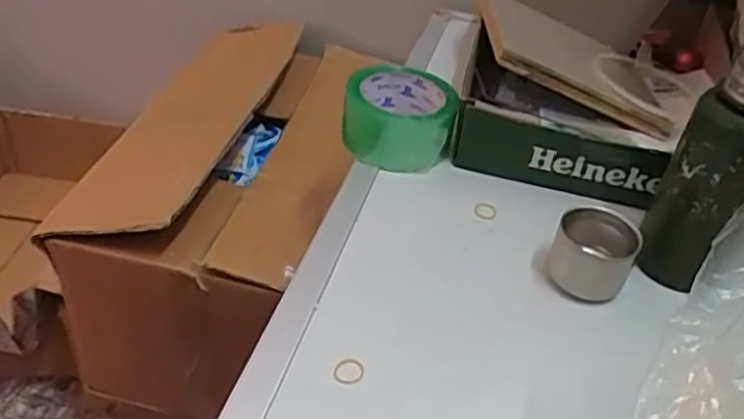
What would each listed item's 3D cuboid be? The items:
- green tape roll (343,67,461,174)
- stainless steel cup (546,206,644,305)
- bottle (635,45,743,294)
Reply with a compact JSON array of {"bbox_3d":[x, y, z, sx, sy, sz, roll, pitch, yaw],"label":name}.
[{"bbox_3d":[0.026,-0.084,0.632,0.101,0.061,0.081,14,39,10],"label":"green tape roll"},{"bbox_3d":[0.170,0.034,0.525,0.059,0.047,0.059,4,38,-3],"label":"stainless steel cup"},{"bbox_3d":[0.253,-0.028,0.492,0.068,0.183,0.057,24,41,21],"label":"bottle"}]

